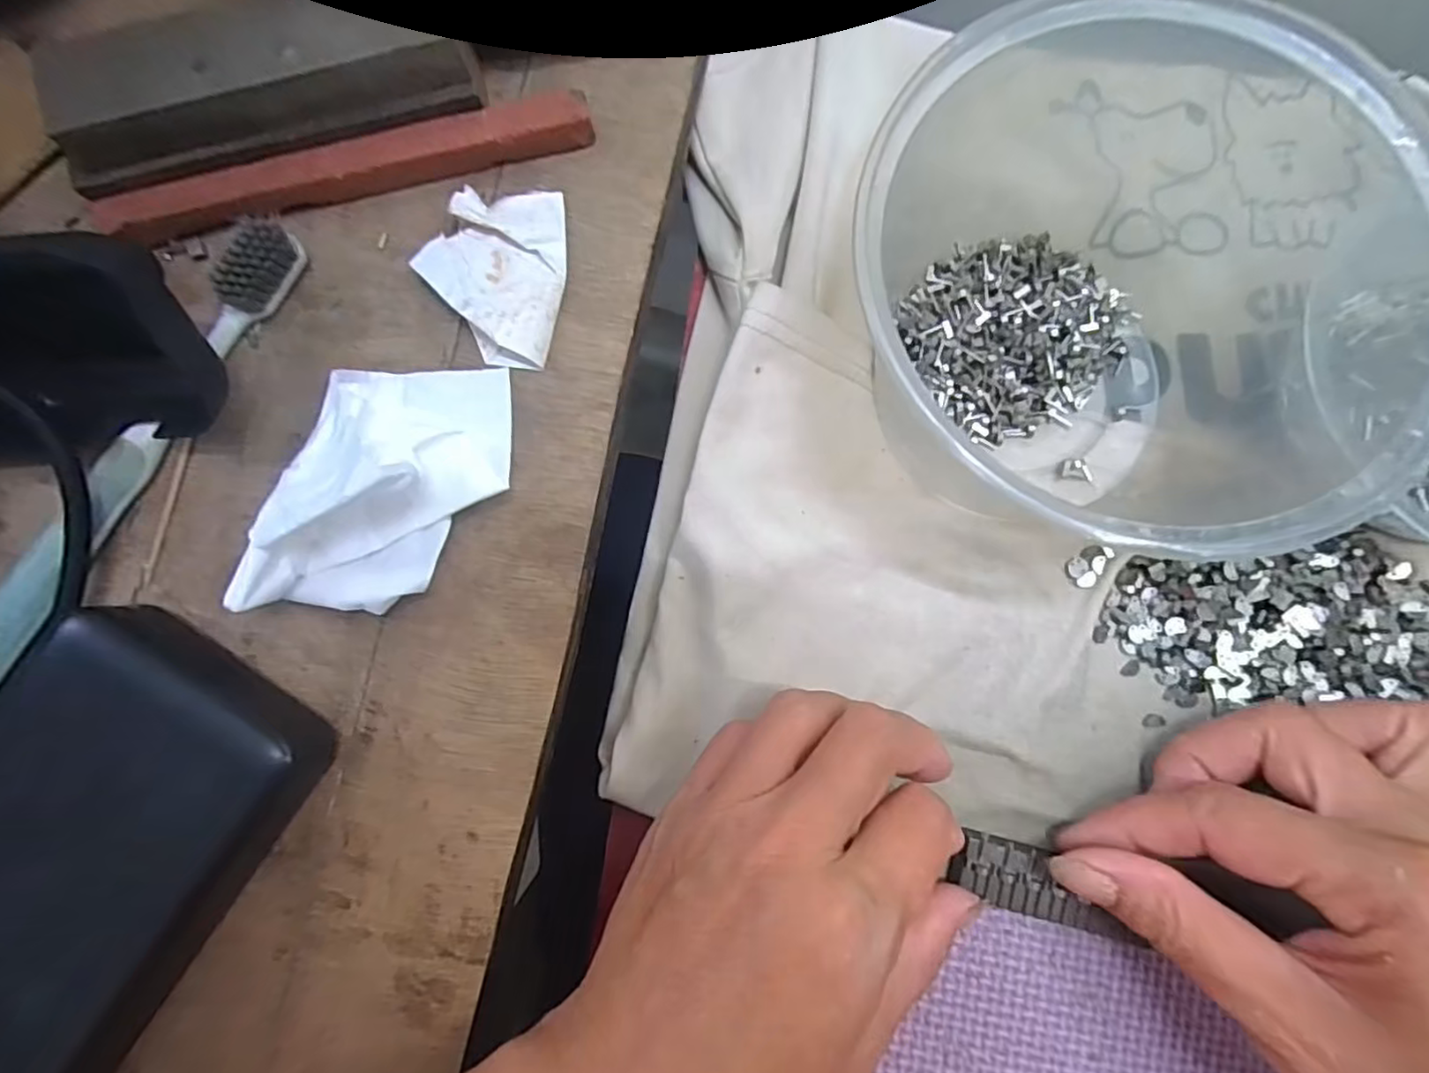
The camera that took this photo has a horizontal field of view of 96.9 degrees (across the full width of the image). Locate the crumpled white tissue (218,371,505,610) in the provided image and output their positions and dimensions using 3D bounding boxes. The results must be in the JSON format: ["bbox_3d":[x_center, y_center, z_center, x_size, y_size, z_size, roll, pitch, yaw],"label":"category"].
[{"bbox_3d":[-0.089,-0.014,0.170,0.055,0.034,0.079,16,84,0],"label":"crumpled white tissue"}]

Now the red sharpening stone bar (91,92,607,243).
[{"bbox_3d":[-0.107,-0.109,0.187,0.142,0.011,0.016,-16,85,-1],"label":"red sharpening stone bar"}]

